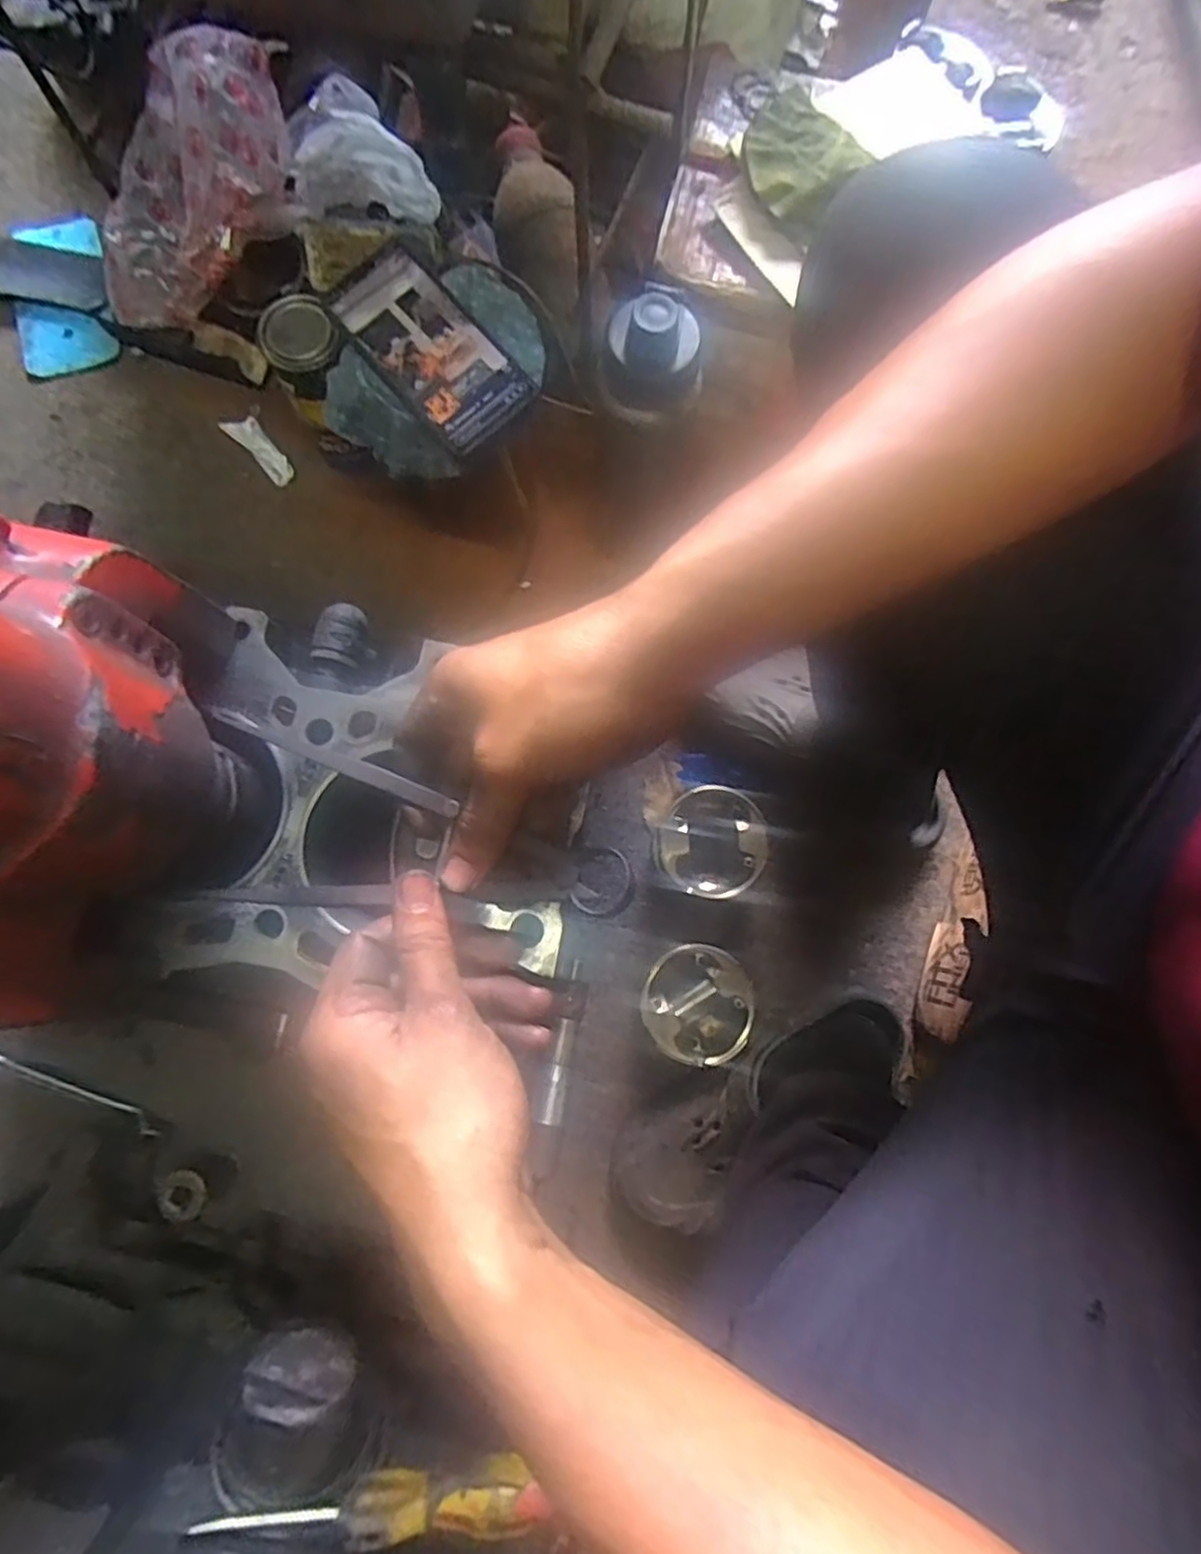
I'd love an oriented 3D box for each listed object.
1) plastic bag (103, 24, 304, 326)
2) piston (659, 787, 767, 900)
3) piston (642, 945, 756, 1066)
[{"bbox_3d":[-0.376,-0.526,0.655,0.136,0.088,0.245,41,101,7],"label":"plastic bag"},{"bbox_3d":[0.095,0.059,0.633,0.084,0.092,0.085,0,78,-1],"label":"piston"},{"bbox_3d":[0.078,0.188,0.612,0.088,0.082,0.092,1,78,-1],"label":"piston"}]

